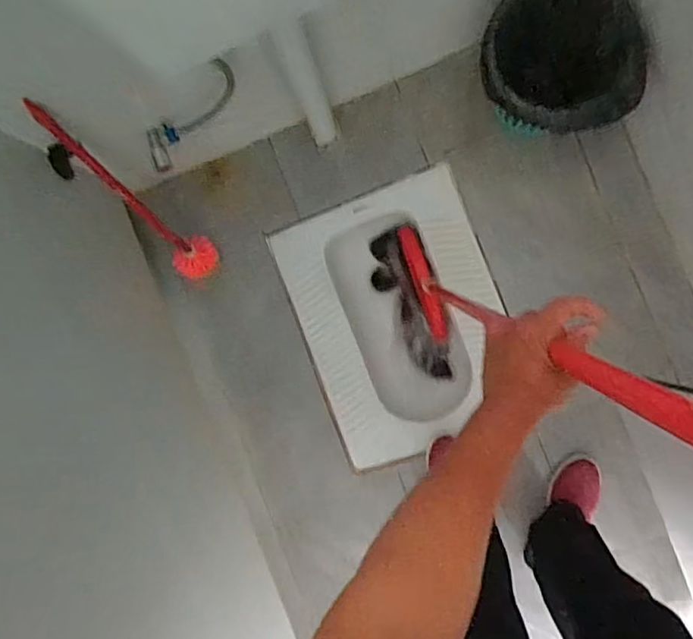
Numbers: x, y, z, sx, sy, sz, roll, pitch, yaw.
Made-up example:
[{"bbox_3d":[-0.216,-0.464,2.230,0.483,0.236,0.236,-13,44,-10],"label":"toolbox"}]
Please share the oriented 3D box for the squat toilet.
[{"bbox_3d":[0.134,0.004,1.333,0.449,0.174,0.594,-21,86,6],"label":"squat toilet"}]

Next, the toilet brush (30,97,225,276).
[{"bbox_3d":[-0.424,-0.231,1.071,0.100,0.507,0.102,-33,58,5],"label":"toilet brush"}]

